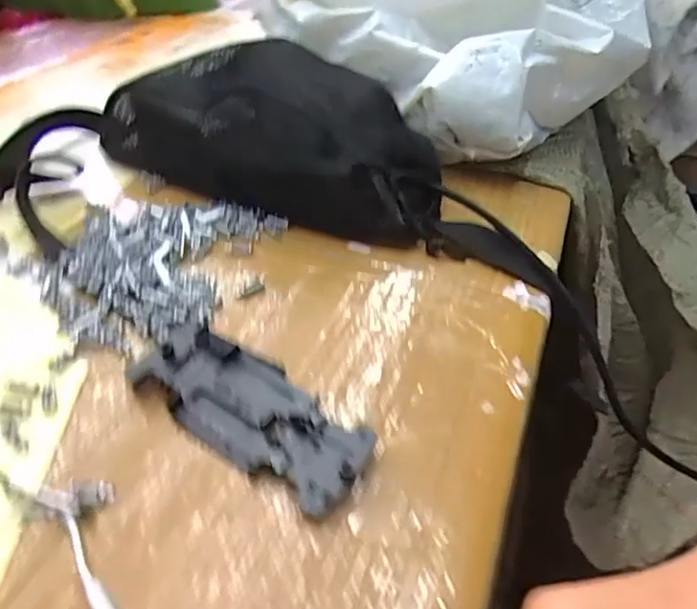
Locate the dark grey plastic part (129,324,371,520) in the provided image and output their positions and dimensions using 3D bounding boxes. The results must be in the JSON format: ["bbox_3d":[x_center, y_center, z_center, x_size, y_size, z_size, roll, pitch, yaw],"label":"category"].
[{"bbox_3d":[-0.046,0.047,0.269,0.125,0.010,0.053,25,46,25],"label":"dark grey plastic part"}]

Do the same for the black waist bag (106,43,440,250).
[{"bbox_3d":[-0.051,-0.135,0.426,0.270,0.077,0.134,21,45,21],"label":"black waist bag"}]

